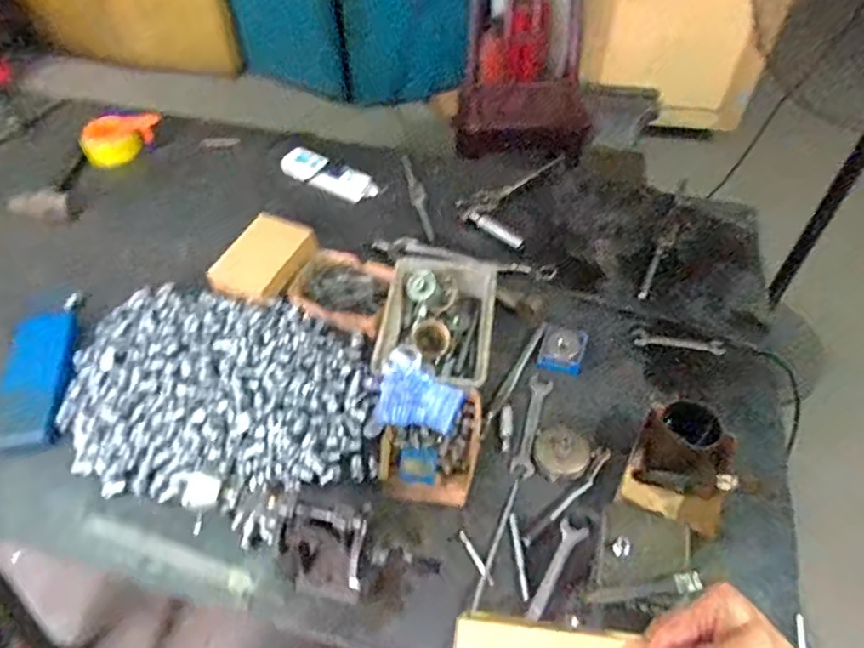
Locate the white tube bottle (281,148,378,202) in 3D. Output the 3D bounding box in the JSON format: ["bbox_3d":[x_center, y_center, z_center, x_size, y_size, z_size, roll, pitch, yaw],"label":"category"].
[{"bbox_3d":[-0.216,-0.307,1.250,0.235,0.038,0.070,26,55,21],"label":"white tube bottle"}]

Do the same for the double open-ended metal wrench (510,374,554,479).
[{"bbox_3d":[0.149,0.148,0.891,0.035,0.006,0.167,13,52,12],"label":"double open-ended metal wrench"}]

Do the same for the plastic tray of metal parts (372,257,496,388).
[{"bbox_3d":[0.010,-0.008,0.977,0.175,0.060,0.247,6,51,6],"label":"plastic tray of metal parts"}]

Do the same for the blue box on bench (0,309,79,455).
[{"bbox_3d":[-0.609,0.073,0.922,0.080,0.030,0.252,-10,51,-7],"label":"blue box on bench"}]

